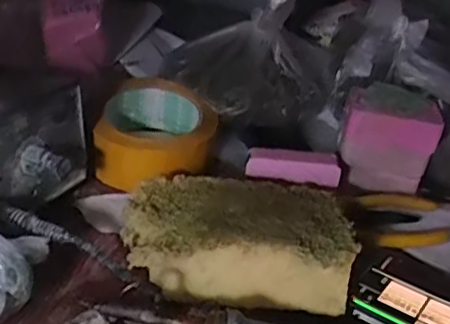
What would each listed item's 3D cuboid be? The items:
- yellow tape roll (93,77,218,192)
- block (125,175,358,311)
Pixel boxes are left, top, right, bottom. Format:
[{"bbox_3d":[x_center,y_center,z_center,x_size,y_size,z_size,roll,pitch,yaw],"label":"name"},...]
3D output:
[{"bbox_3d":[-0.054,-0.026,0.502,0.090,0.054,0.101,6,29,-4],"label":"yellow tape roll"},{"bbox_3d":[0.007,0.051,0.392,0.137,0.048,0.087,5,29,-5],"label":"block"}]

